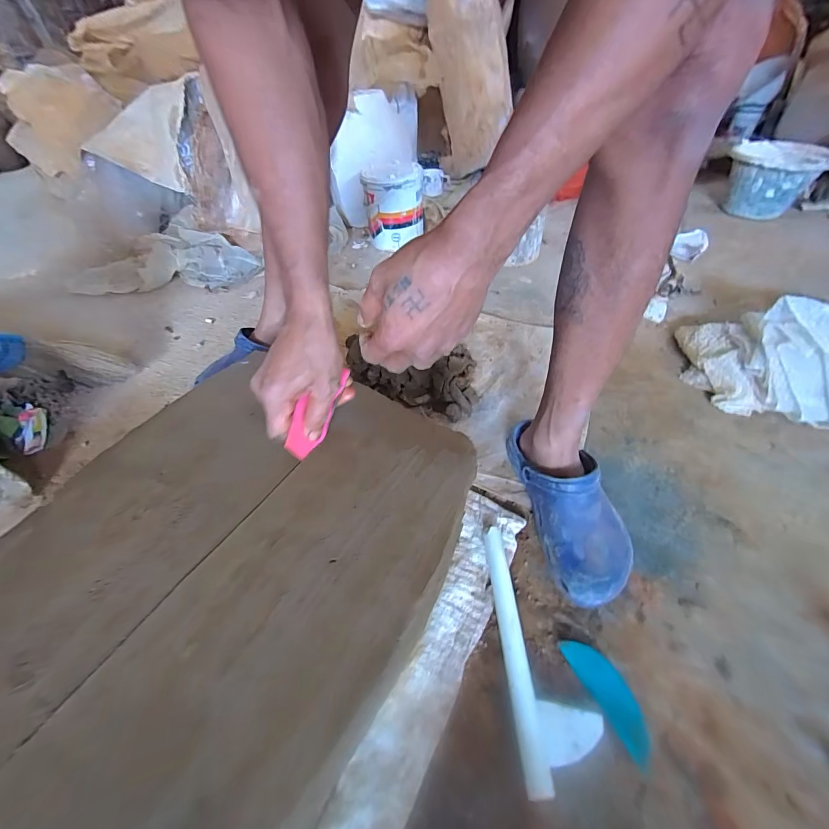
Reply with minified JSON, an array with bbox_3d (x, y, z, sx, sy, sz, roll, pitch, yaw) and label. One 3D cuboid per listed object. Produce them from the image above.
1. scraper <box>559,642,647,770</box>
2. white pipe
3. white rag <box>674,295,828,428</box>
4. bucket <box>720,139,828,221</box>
[{"bbox_3d":[0.215,0.306,0.410,0.041,0.008,0.115,-25,53,-16],"label":"scraper"},{"bbox_3d":[0.116,0.269,0.447,0.026,0.028,0.267,-3,50,1],"label":"white pipe"},{"bbox_3d":[0.722,-0.092,0.656,0.406,0.111,0.248,8,51,10],"label":"white rag"},{"bbox_3d":[1.048,-0.691,1.102,0.194,0.168,0.178,10,50,12],"label":"bucket"}]

